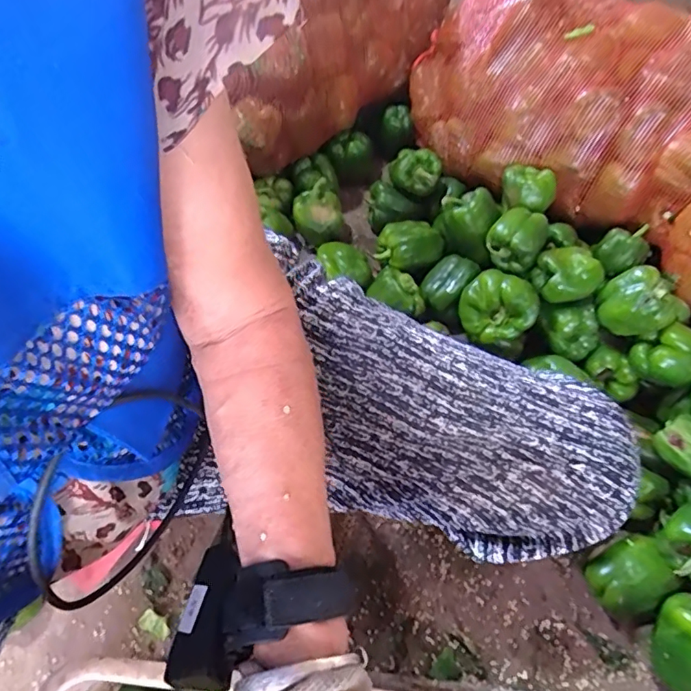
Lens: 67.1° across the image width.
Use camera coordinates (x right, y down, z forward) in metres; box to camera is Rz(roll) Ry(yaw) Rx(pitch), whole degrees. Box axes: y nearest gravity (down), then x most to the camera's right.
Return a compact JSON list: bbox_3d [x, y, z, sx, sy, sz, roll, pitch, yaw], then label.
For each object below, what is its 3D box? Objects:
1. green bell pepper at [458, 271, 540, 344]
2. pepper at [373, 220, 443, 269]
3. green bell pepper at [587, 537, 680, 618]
[{"bbox_3d":[0.219,-0.054,0.752,0.103,0.074,0.088,39,65,19],"label":"green bell pepper"},{"bbox_3d":[0.106,-0.167,0.875,0.097,0.060,0.085,-15,61,-11],"label":"pepper"},{"bbox_3d":[0.357,0.291,0.655,0.095,0.083,0.078,-30,65,-19],"label":"green bell pepper"}]

